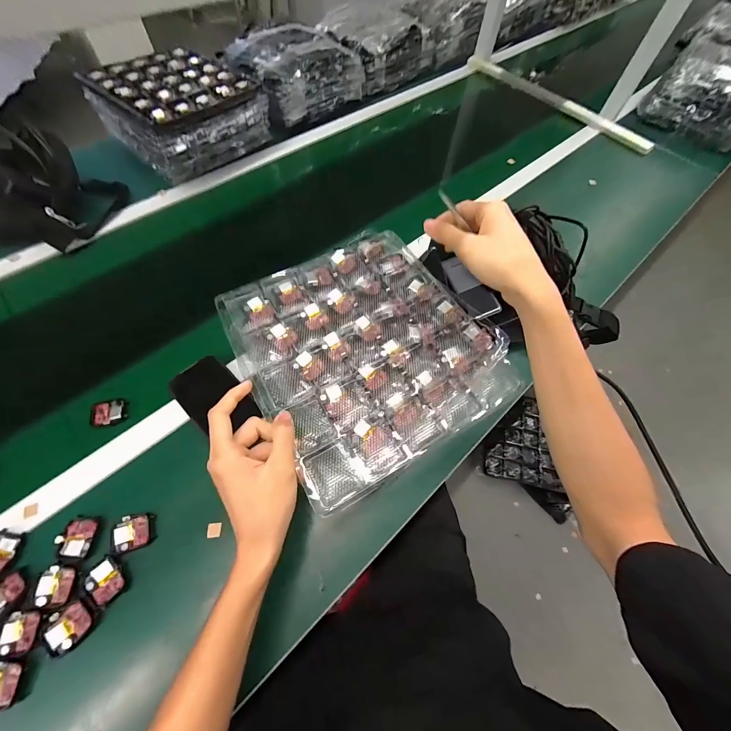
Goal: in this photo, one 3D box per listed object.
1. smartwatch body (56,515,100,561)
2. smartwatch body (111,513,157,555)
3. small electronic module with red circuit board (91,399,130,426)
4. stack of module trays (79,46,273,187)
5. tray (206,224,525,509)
[{"bbox_3d":[-0.333,0.198,0.367,0.035,0.007,0.043,3,62,-1],"label":"smartwatch body"},{"bbox_3d":[-0.274,0.197,0.374,0.043,0.005,0.037,-14,63,-10],"label":"smartwatch body"},{"bbox_3d":[-0.357,0.065,0.444,0.046,0.011,0.033,-21,65,-13],"label":"small electronic module with red circuit board"},{"bbox_3d":[-0.396,-0.554,0.698,0.256,0.117,0.267,37,66,16],"label":"stack of module trays"},{"bbox_3d":[0.003,-0.035,0.403,0.291,0.033,0.305,-27,66,-16],"label":"tray"}]

